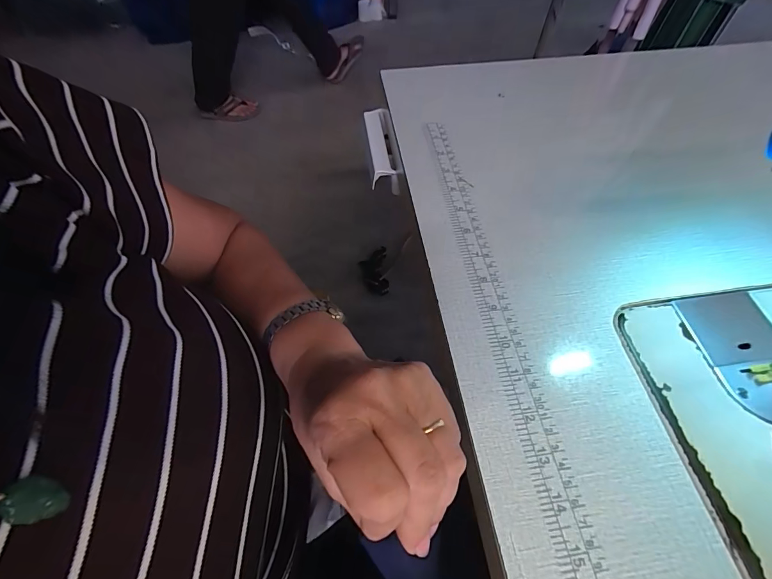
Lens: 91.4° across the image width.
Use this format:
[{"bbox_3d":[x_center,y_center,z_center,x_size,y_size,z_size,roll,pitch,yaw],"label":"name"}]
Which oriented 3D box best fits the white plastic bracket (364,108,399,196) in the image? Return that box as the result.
[{"bbox_3d":[-0.005,-0.171,0.465,0.034,0.037,0.117,-6,58,-4],"label":"white plastic bracket"}]

